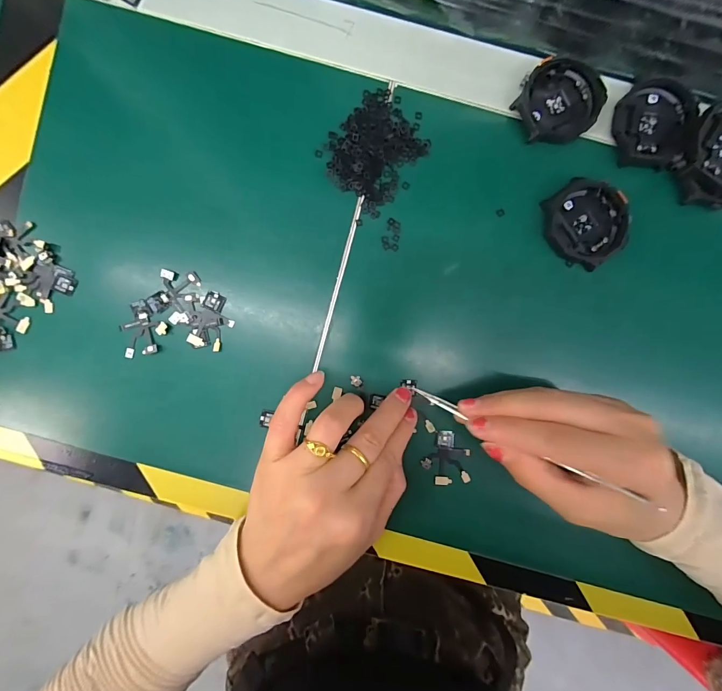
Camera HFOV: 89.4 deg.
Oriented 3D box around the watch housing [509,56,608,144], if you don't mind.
[{"bbox_3d":[0.124,-0.152,0.229,0.052,0.010,0.047,-45,92,2],"label":"watch housing"}]

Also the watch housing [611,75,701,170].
[{"bbox_3d":[0.185,-0.139,0.231,0.052,0.012,0.050,-1,92,0],"label":"watch housing"}]

